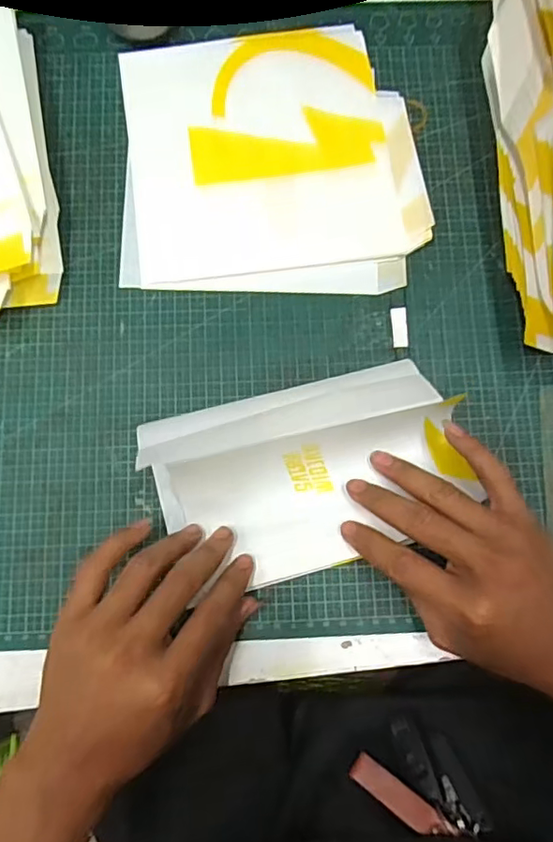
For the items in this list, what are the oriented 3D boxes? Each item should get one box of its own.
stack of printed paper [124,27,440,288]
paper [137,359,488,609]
[{"bbox_3d":[-0.004,-0.182,0.394,0.200,0.010,0.191,-2,79,-1],"label":"stack of printed paper"},{"bbox_3d":[0.018,0.031,0.344,0.187,0.040,0.112,-14,79,-3],"label":"paper"}]

